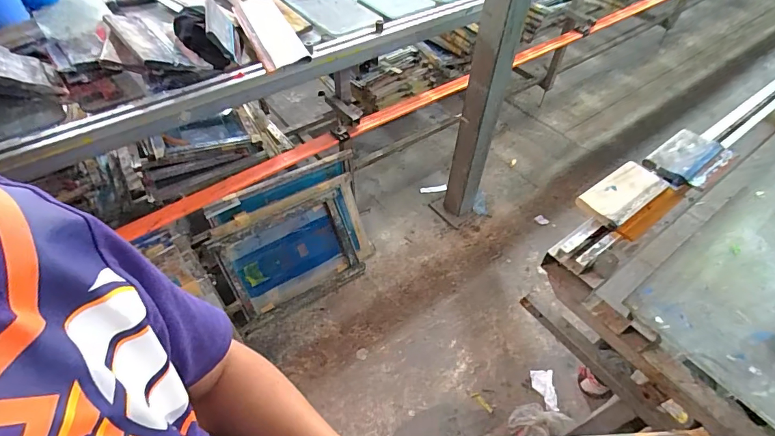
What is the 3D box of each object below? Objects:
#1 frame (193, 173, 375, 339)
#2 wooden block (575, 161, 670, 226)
[{"bbox_3d":[-0.322,0.121,1.561,0.540,0.401,0.060,-27,22,-17],"label":"frame"},{"bbox_3d":[0.453,-0.048,0.789,0.170,0.037,0.088,-29,56,-24],"label":"wooden block"}]

